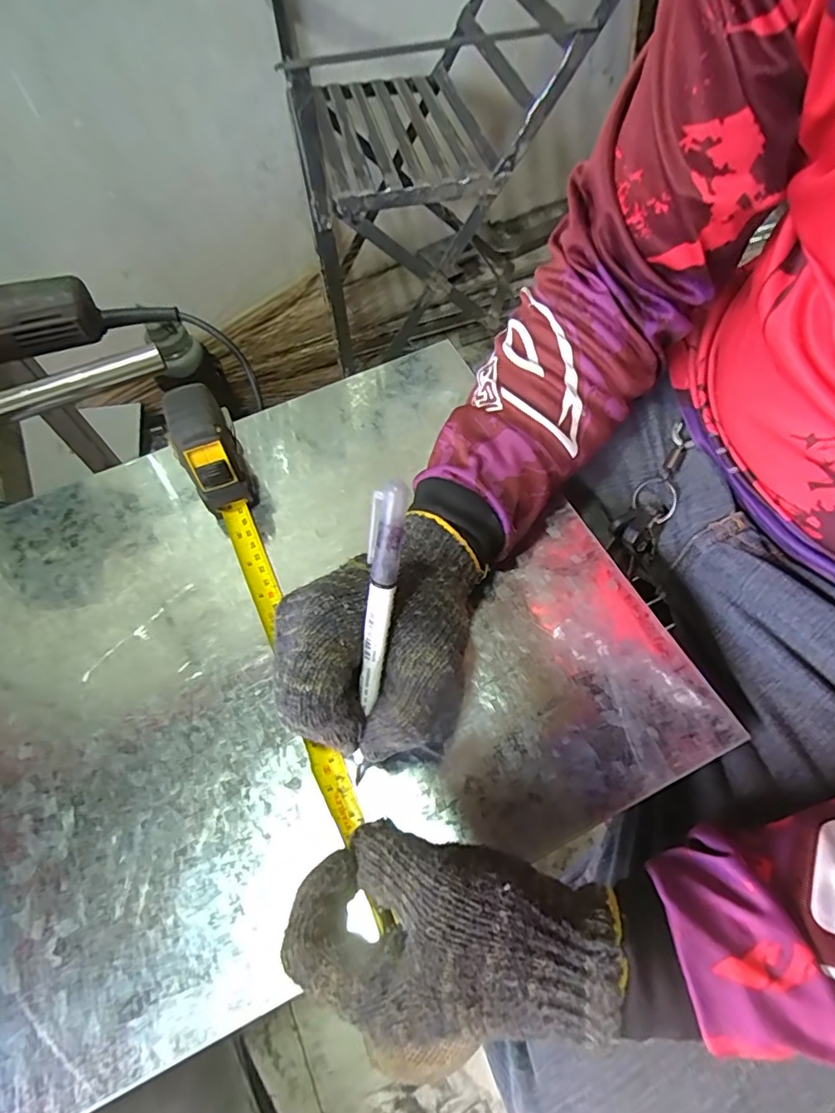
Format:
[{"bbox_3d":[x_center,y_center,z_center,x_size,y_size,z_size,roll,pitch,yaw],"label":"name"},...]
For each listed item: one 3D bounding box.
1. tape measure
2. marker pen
[{"bbox_3d":[-0.092,0.022,0.327,0.034,0.066,0.275,-22,69,-11],"label":"tape measure"},{"bbox_3d":[-0.021,0.044,0.257,0.013,0.168,0.007,15,28,13],"label":"marker pen"}]

